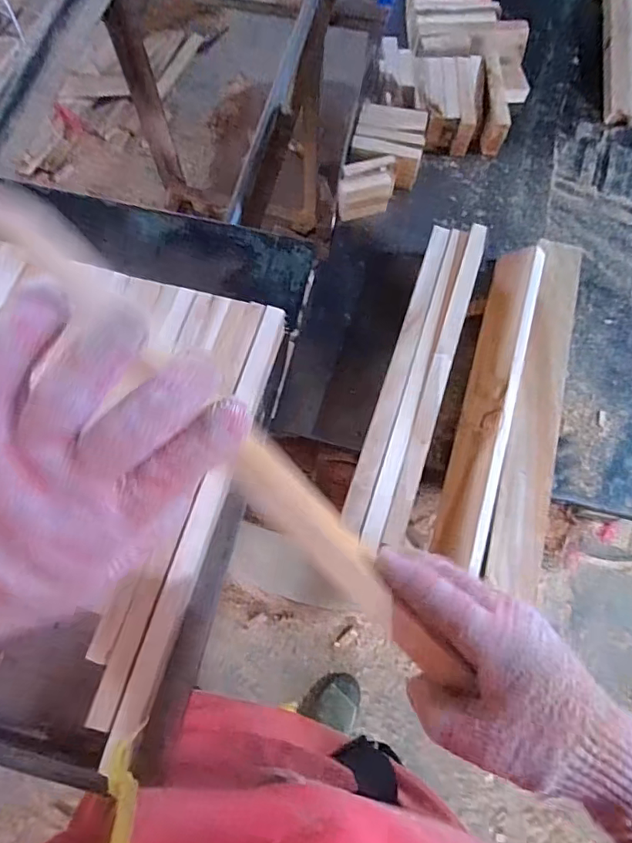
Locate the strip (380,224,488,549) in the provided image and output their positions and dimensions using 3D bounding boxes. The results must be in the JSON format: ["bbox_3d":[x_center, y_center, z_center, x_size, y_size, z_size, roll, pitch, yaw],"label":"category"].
[{"bbox_3d":[0.122,-0.051,0.515,0.024,0.020,0.353,16,71,8],"label":"strip"}]

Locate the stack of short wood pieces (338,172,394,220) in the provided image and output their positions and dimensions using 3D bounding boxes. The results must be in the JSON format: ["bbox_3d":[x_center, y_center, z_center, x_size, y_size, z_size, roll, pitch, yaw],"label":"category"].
[{"bbox_3d":[0.059,-0.272,0.614,0.064,0.046,0.025,-10,71,-5],"label":"stack of short wood pieces"}]

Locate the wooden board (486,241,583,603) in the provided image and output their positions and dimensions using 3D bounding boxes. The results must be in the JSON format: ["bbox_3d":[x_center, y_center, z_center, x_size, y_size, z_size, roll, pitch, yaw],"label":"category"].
[{"bbox_3d":[0.229,-0.022,0.516,0.050,0.016,0.379,14,70,8],"label":"wooden board"}]

